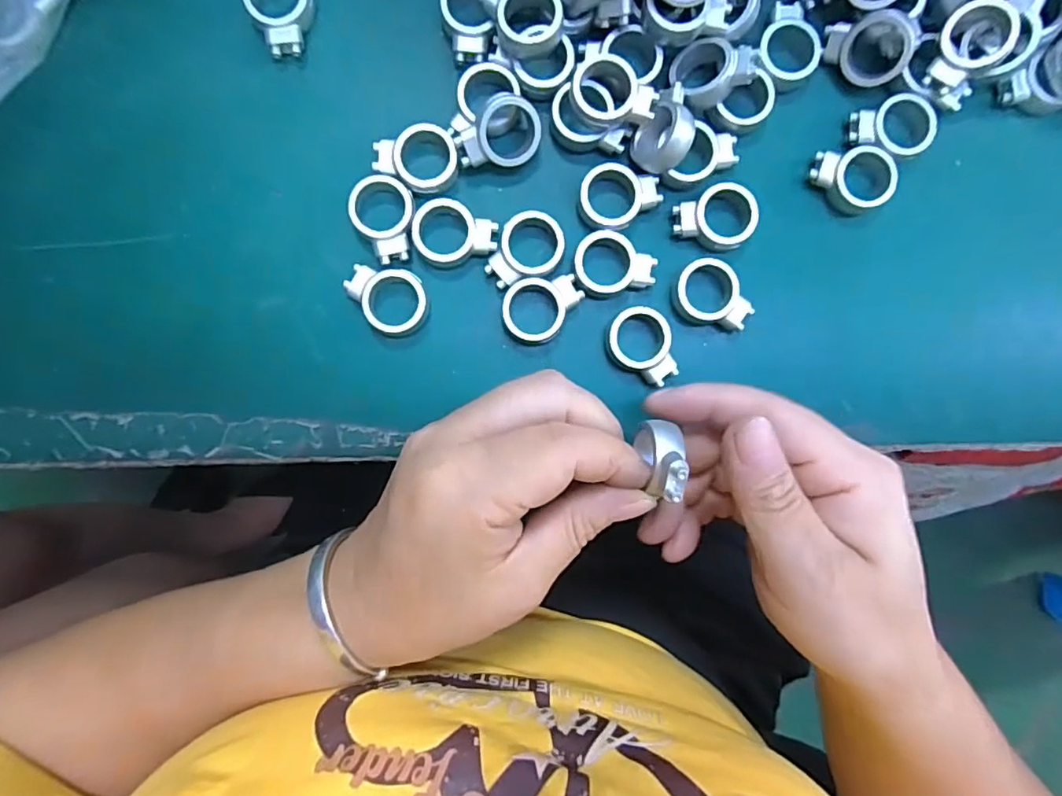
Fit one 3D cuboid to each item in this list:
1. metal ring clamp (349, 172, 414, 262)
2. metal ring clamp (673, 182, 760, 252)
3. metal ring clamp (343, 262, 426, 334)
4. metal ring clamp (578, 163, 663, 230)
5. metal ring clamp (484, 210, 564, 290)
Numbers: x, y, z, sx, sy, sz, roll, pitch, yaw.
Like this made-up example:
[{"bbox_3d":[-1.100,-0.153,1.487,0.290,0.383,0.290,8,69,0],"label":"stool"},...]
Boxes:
[{"bbox_3d":[-0.059,-0.073,0.230,0.025,0.007,0.034,-6,93,-2],"label":"metal ring clamp"},{"bbox_3d":[0.076,-0.074,0.235,0.033,0.010,0.025,-9,93,-2],"label":"metal ring clamp"},{"bbox_3d":[-0.059,-0.041,0.230,0.033,0.010,0.026,26,92,-3],"label":"metal ring clamp"},{"bbox_3d":[0.036,-0.081,0.233,0.033,0.008,0.025,5,93,-3],"label":"metal ring clamp"},{"bbox_3d":[-0.002,-0.060,0.232,0.034,0.007,0.025,-43,94,0],"label":"metal ring clamp"}]

